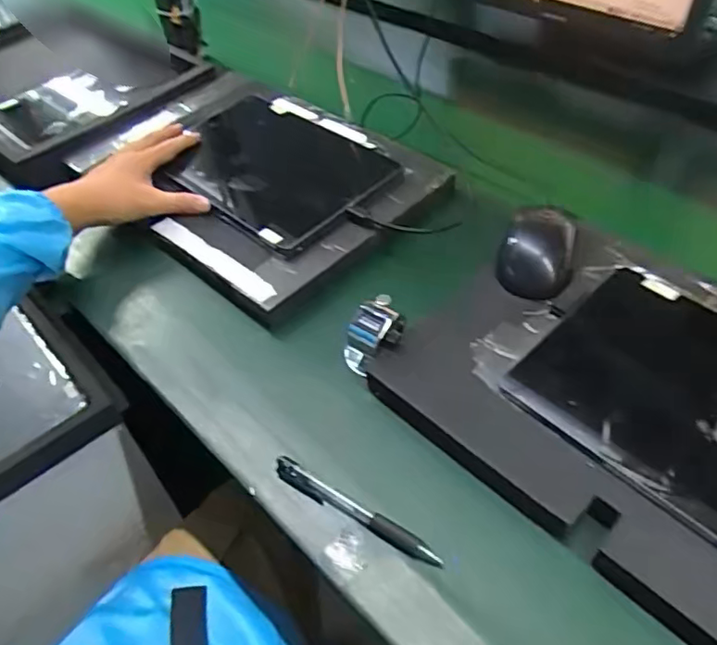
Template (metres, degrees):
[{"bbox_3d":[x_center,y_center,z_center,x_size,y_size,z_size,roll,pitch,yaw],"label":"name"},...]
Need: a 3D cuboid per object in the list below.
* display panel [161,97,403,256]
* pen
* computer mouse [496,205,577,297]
[{"bbox_3d":[-0.086,-0.169,0.631,0.176,0.013,0.237,-37,55,-26],"label":"display panel"},{"bbox_3d":[-0.003,0.130,0.415,0.132,0.010,0.014,24,54,24],"label":"pen"},{"bbox_3d":[0.157,-0.063,0.528,0.062,0.031,0.090,14,50,16],"label":"computer mouse"}]

